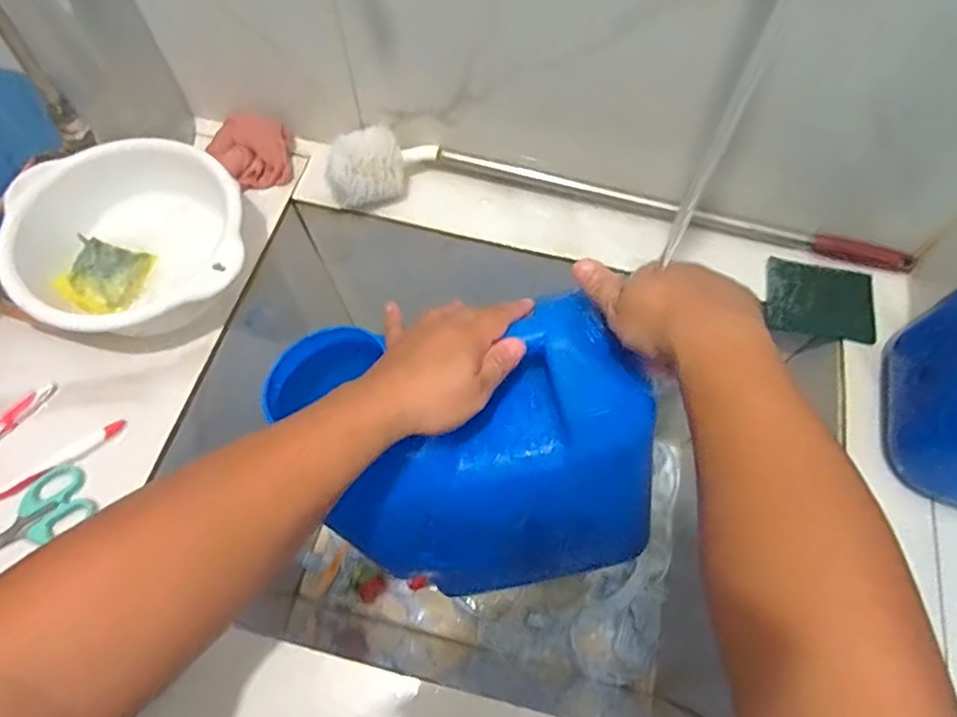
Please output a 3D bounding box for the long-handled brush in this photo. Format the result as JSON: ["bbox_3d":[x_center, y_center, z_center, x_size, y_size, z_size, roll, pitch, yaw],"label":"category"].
[{"bbox_3d":[0.141,-0.168,0.598,0.596,0.067,0.080,7,65,3],"label":"long-handled brush"}]

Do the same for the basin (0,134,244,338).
[{"bbox_3d":[-0.320,-0.103,0.553,0.202,0.083,0.202,0,65,0],"label":"basin"}]

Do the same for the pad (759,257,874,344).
[{"bbox_3d":[0.342,-0.058,0.579,0.103,0.007,0.083,12,66,5],"label":"pad"}]

